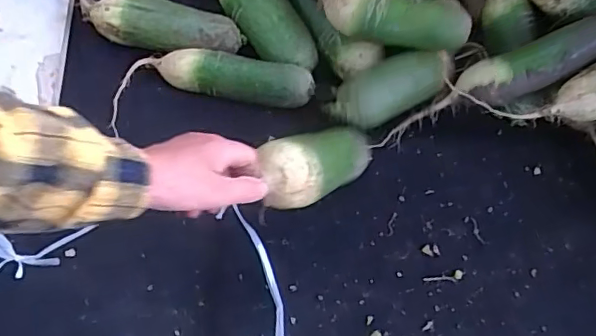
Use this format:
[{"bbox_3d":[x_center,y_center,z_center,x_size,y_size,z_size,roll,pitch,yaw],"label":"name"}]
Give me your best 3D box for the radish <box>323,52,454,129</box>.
[{"bbox_3d":[0.099,-0.085,0.619,0.138,0.054,0.060,-26,69,-11],"label":"radish"}]

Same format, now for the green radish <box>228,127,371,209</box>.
[{"bbox_3d":[0.023,-0.006,0.531,0.056,0.048,0.157,45,32,17],"label":"green radish"}]

